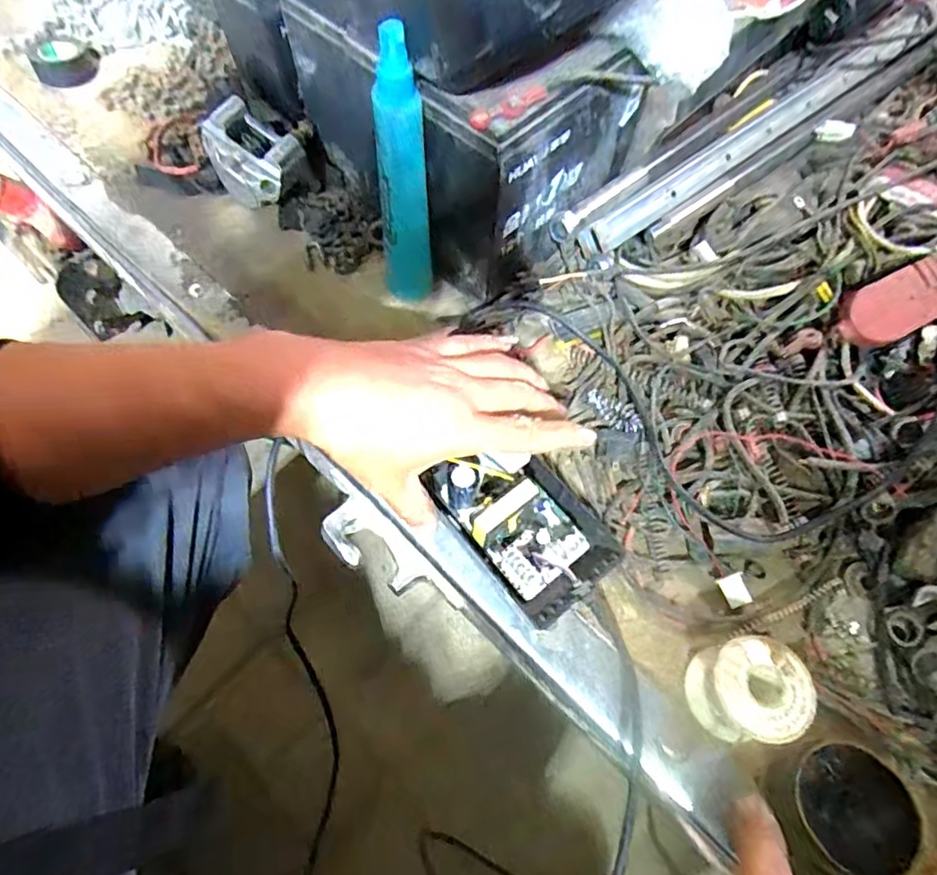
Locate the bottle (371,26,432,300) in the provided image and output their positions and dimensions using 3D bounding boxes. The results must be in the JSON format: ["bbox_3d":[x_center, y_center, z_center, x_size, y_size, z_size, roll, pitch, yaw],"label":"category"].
[{"bbox_3d":[-0.048,-0.181,0.419,0.034,0.198,0.037,3,64,0],"label":"bottle"}]

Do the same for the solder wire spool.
[{"bbox_3d":[0.162,0.149,0.341,0.051,0.051,0.052,0,64,-1],"label":"solder wire spool"}]

